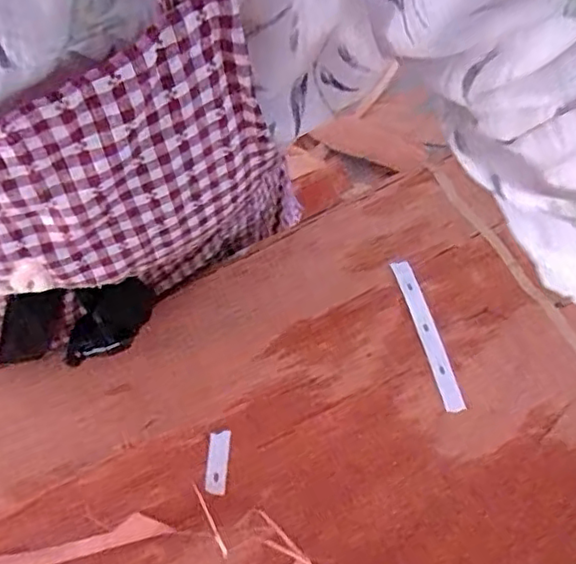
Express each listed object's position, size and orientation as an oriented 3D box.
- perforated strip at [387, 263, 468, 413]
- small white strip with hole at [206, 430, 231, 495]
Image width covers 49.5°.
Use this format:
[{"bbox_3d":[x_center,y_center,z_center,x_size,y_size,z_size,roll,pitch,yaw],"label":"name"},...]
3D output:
[{"bbox_3d":[0.103,0.038,0.463,0.015,0.004,0.117,-18,70,0],"label":"perforated strip"},{"bbox_3d":[-0.048,0.124,0.429,0.014,0.004,0.042,2,68,2],"label":"small white strip with hole"}]

